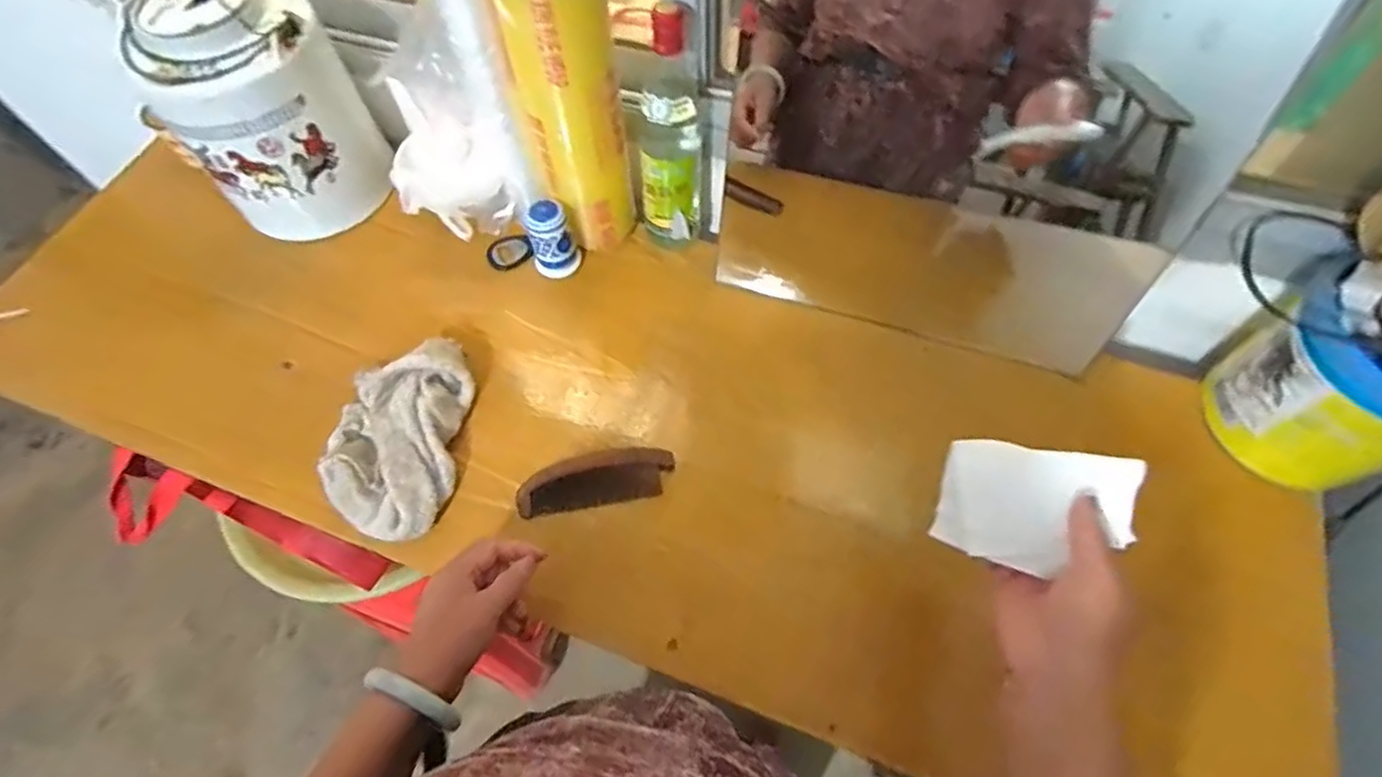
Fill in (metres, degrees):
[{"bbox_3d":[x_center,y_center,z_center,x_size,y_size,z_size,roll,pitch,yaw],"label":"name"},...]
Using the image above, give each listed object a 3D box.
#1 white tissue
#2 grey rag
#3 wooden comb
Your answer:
[{"bbox_3d":[0.234,0.081,0.452,0.117,0.014,0.089,10,69,32],"label":"white tissue"},{"bbox_3d":[-0.288,0.042,0.634,0.120,0.040,0.196,4,62,4],"label":"grey rag"},{"bbox_3d":[-0.092,0.087,0.635,0.148,0.011,0.053,-11,62,-4],"label":"wooden comb"}]

